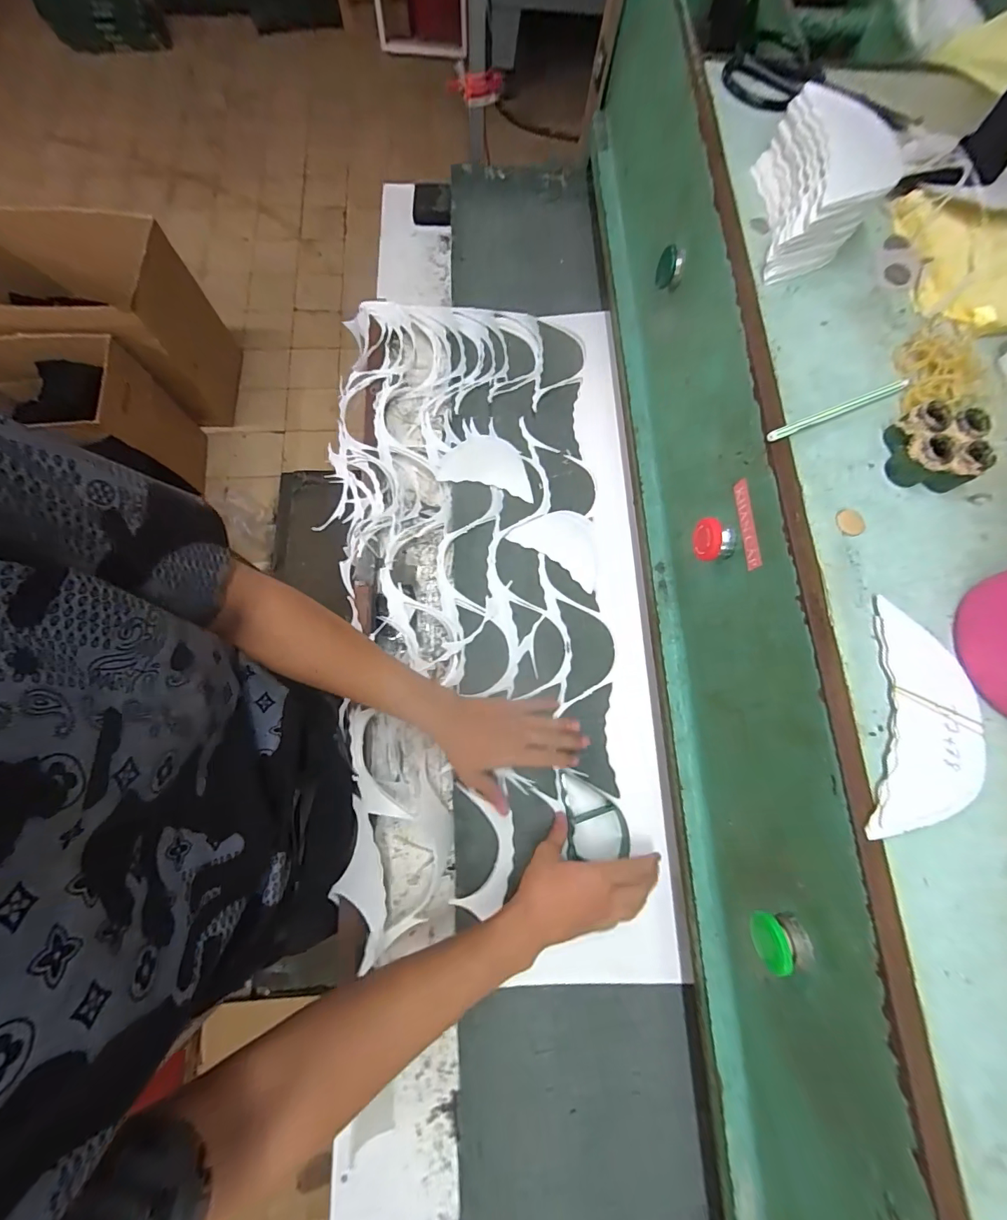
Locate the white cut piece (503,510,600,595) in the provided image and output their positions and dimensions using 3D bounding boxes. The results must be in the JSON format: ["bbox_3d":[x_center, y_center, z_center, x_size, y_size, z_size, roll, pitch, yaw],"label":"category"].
[{"bbox_3d":[0.086,-0.098,0.621,0.134,0.004,0.087,34,77,4],"label":"white cut piece"}]

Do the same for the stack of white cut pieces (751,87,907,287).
[{"bbox_3d":[0.262,-0.356,0.361,0.069,0.077,0.140,8,76,-3],"label":"stack of white cut pieces"}]

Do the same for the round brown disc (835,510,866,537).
[{"bbox_3d":[0.260,-0.065,0.330,0.022,0.004,0.021,1,76,-2],"label":"round brown disc"}]

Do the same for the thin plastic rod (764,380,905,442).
[{"bbox_3d":[0.265,-0.159,0.348,0.134,0.010,0.008,-24,78,-8],"label":"thin plastic rod"}]

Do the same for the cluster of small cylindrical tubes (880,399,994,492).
[{"bbox_3d":[0.326,-0.123,0.331,0.054,0.028,0.053,8,76,-1],"label":"cluster of small cylindrical tubes"}]

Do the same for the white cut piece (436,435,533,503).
[{"bbox_3d":[-0.021,-0.212,0.645,0.138,0.007,0.082,15,76,1],"label":"white cut piece"}]

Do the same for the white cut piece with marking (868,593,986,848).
[{"bbox_3d":[0.282,0.076,0.293,0.072,0.009,0.149,14,76,1],"label":"white cut piece with marking"}]

